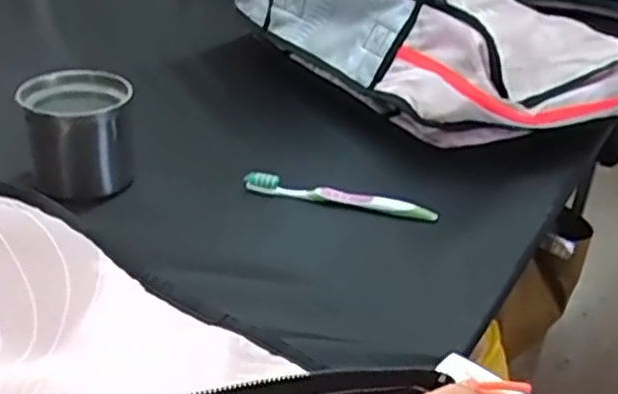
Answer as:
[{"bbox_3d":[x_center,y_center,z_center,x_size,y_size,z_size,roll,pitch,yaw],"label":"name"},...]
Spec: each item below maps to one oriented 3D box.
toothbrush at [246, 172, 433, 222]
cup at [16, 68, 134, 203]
[{"bbox_3d":[0.029,-0.001,0.697,0.191,0.022,0.011,10,31,9],"label":"toothbrush"},{"bbox_3d":[-0.229,-0.062,0.709,0.095,0.103,0.095,-4,31,-15],"label":"cup"}]

